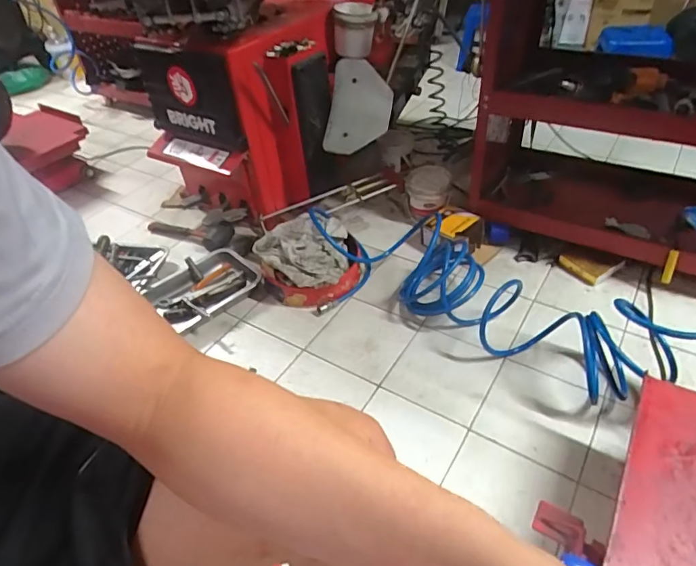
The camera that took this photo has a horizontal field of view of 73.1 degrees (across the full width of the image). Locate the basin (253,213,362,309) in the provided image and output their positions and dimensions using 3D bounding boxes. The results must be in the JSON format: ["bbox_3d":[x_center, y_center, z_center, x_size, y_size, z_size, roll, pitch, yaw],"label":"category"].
[{"bbox_3d":[-0.104,-0.065,1.217,0.262,0.134,0.262,-4,42,3],"label":"basin"}]

